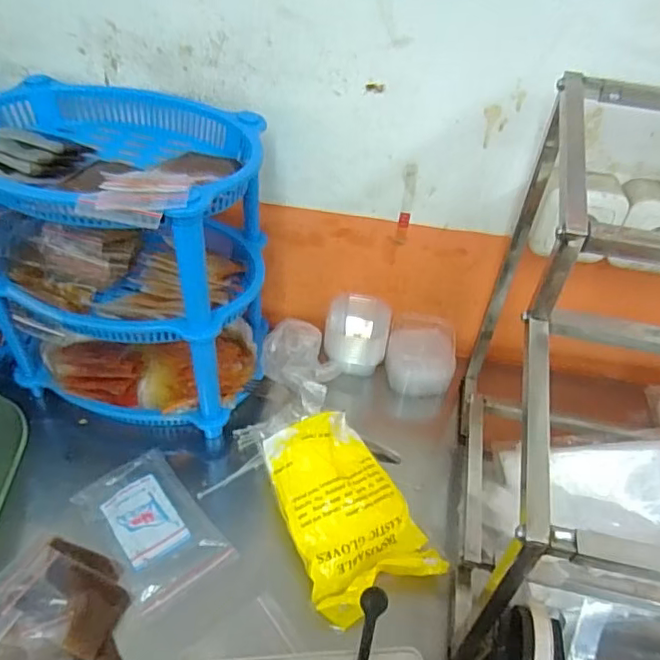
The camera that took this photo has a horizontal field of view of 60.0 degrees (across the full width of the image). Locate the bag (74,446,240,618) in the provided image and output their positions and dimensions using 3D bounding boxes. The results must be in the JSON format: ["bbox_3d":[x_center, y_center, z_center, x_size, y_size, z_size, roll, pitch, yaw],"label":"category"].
[{"bbox_3d":[-0.177,0.191,0.570,0.098,0.012,0.152,-29,52,-30],"label":"bag"}]

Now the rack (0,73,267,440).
[{"bbox_3d":[-0.220,-0.064,0.619,0.286,0.313,0.201,18,45,14],"label":"rack"}]

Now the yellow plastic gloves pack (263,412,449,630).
[{"bbox_3d":[0.015,0.170,0.567,0.122,0.062,0.183,-19,48,-23],"label":"yellow plastic gloves pack"}]

